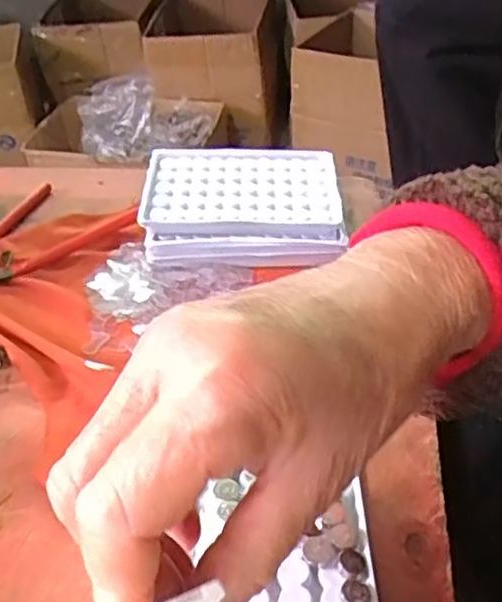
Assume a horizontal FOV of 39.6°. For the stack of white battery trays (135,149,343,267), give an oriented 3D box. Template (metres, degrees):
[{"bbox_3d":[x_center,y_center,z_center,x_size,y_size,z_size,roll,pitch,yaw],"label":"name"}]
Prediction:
[{"bbox_3d":[-0.005,-0.067,0.478,0.133,0.035,0.100,-1,38,4],"label":"stack of white battery trays"}]

